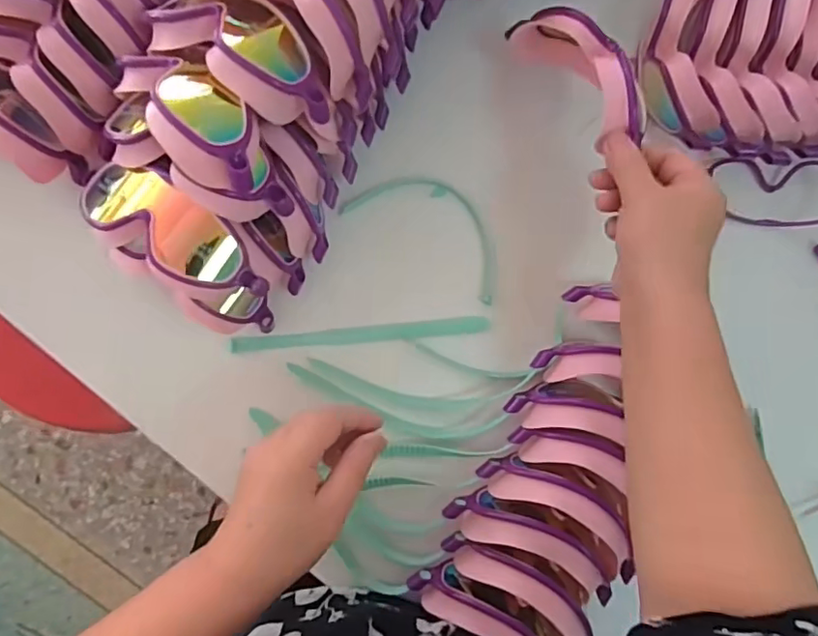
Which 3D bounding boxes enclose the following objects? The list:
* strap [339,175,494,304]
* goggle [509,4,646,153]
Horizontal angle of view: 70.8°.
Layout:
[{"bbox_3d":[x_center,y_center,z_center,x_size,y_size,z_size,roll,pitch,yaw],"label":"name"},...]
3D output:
[{"bbox_3d":[0.022,-0.079,0.493,0.148,0.013,0.067,31,87,-7],"label":"strap"},{"bbox_3d":[0.124,-0.193,0.431,0.038,0.046,0.154,-27,56,-7],"label":"goggle"}]

